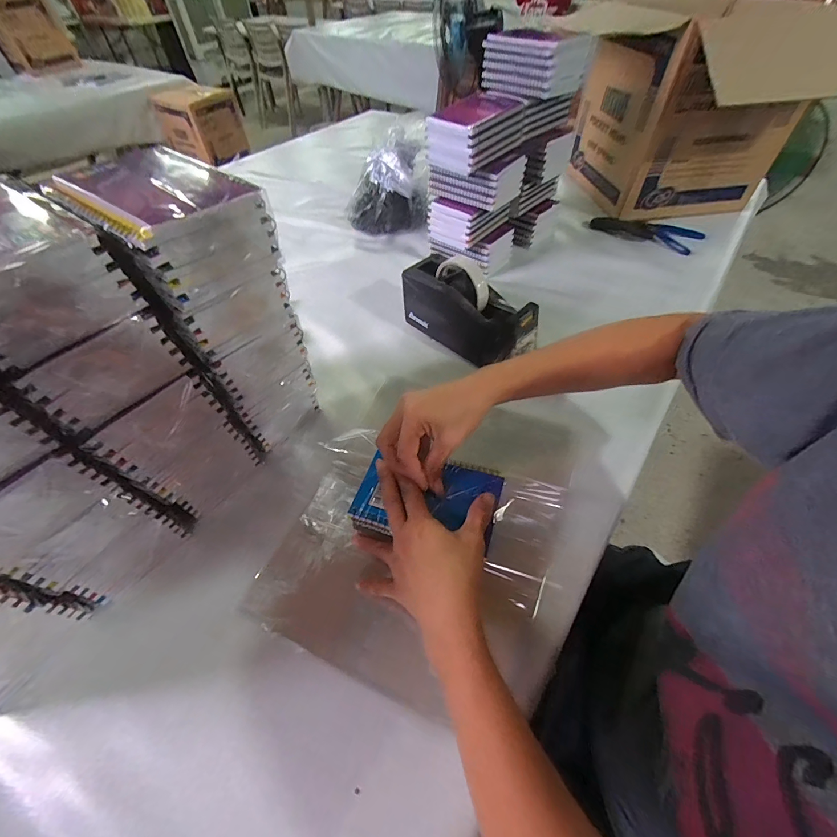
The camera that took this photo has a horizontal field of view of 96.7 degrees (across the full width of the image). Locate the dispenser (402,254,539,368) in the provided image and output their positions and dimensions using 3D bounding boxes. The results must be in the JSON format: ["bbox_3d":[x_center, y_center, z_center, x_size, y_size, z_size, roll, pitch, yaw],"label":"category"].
[{"bbox_3d":[0.071,-0.155,0.536,0.073,0.115,0.201,-39,61,-24],"label":"dispenser"}]

